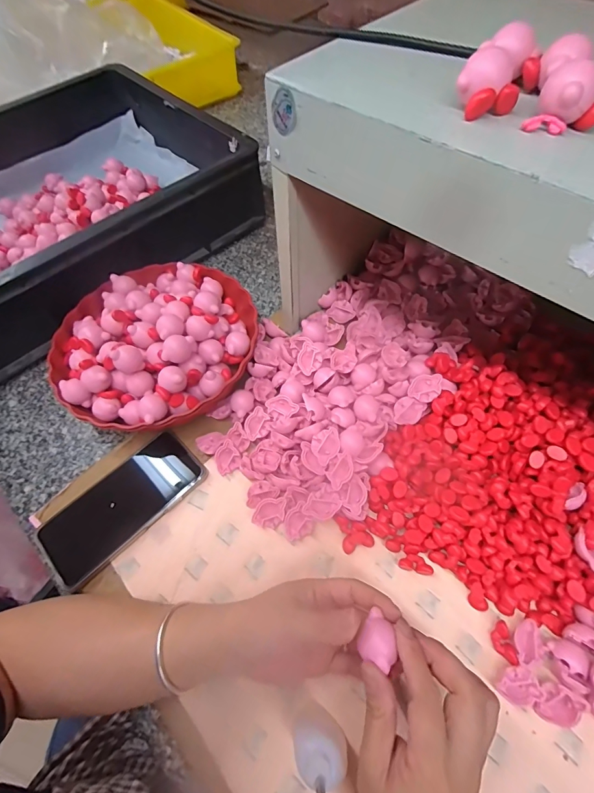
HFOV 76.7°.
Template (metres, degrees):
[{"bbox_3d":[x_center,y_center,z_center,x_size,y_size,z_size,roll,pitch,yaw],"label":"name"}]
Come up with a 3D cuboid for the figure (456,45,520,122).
[{"bbox_3d":[0.111,-0.182,0.219,0.026,0.027,0.028,-39,65,-17],"label":"figure"}]

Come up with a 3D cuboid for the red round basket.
[{"bbox_3d":[-0.166,-0.069,0.450,0.234,0.080,0.225,-2,60,3],"label":"red round basket"}]

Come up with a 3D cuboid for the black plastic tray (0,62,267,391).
[{"bbox_3d":[-0.400,-0.265,0.558,0.444,0.130,0.582,39,70,22],"label":"black plastic tray"}]

